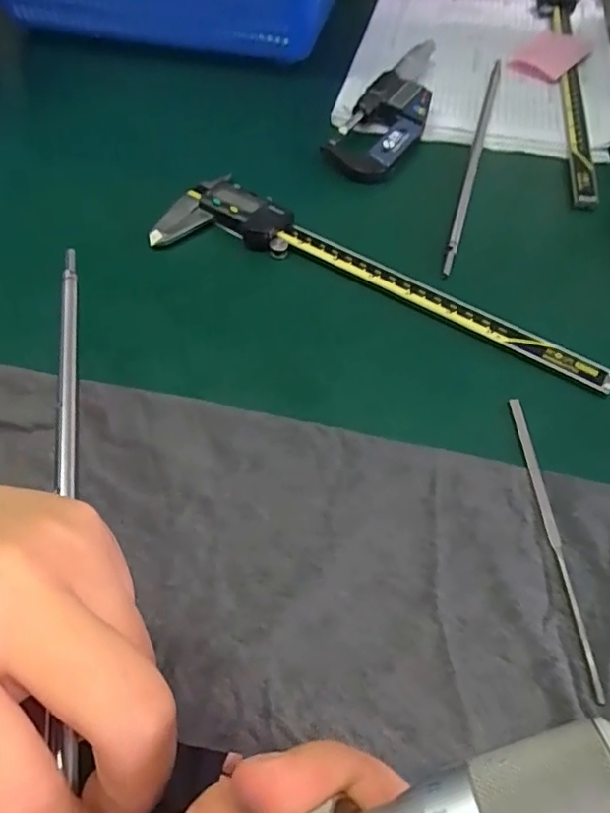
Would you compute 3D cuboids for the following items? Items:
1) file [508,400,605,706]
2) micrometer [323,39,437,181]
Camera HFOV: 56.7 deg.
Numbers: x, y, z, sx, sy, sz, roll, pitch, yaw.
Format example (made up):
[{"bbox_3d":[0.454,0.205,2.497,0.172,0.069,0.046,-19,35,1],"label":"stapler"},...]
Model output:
[{"bbox_3d":[0.109,0.054,0.252,0.007,0.006,0.137,0,56,-2],"label":"file"},{"bbox_3d":[0.071,-0.236,0.445,0.056,0.026,0.177,23,58,13],"label":"micrometer"}]

